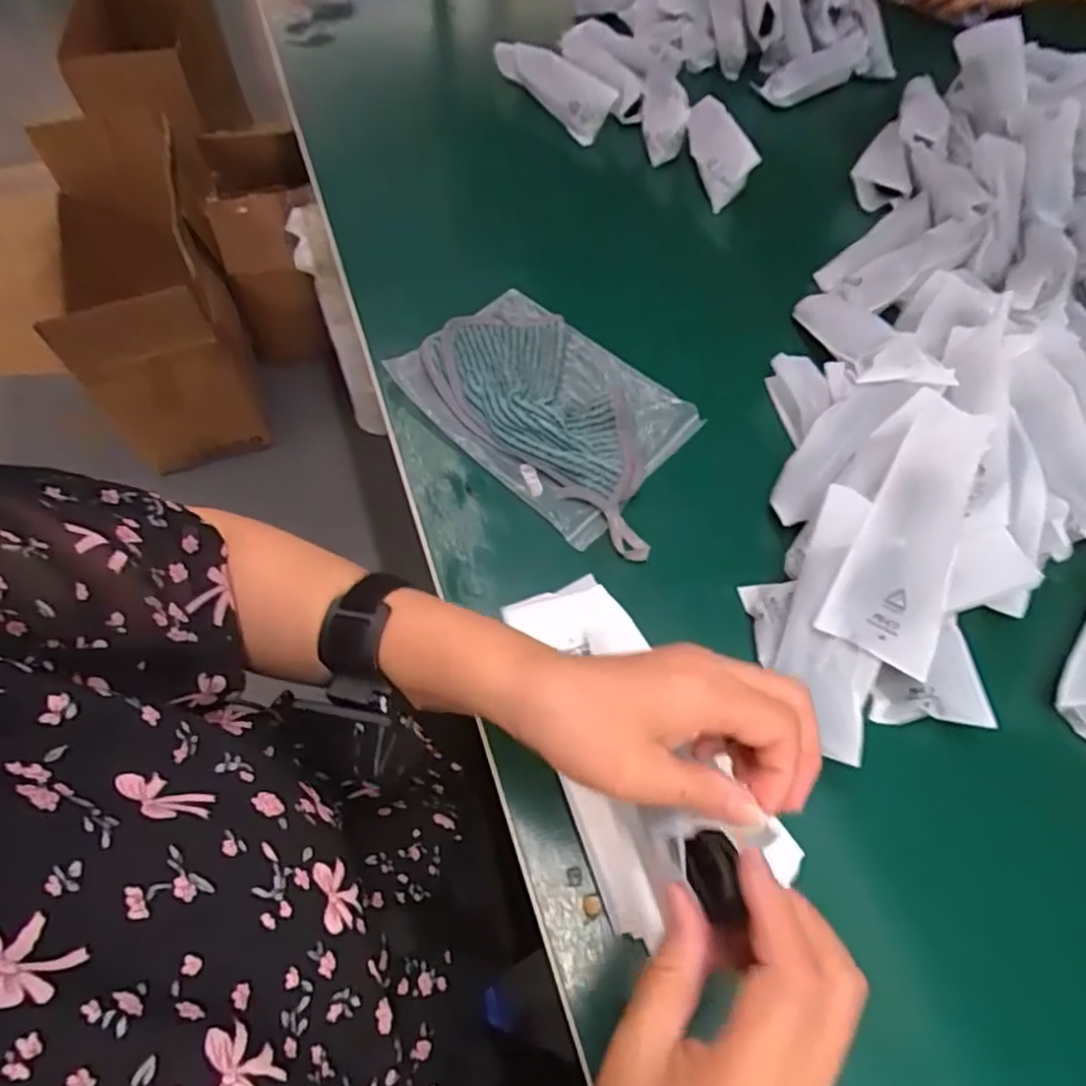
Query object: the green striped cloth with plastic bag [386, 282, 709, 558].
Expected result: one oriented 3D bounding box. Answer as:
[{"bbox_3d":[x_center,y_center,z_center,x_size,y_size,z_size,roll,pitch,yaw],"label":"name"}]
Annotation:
[{"bbox_3d":[0.009,-0.104,0.498,0.233,0.027,0.146,40,67,19],"label":"green striped cloth with plastic bag"}]

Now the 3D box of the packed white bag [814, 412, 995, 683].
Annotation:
[{"bbox_3d":[0.210,-0.008,0.393,0.058,0.017,0.155,17,73,19],"label":"packed white bag"}]

